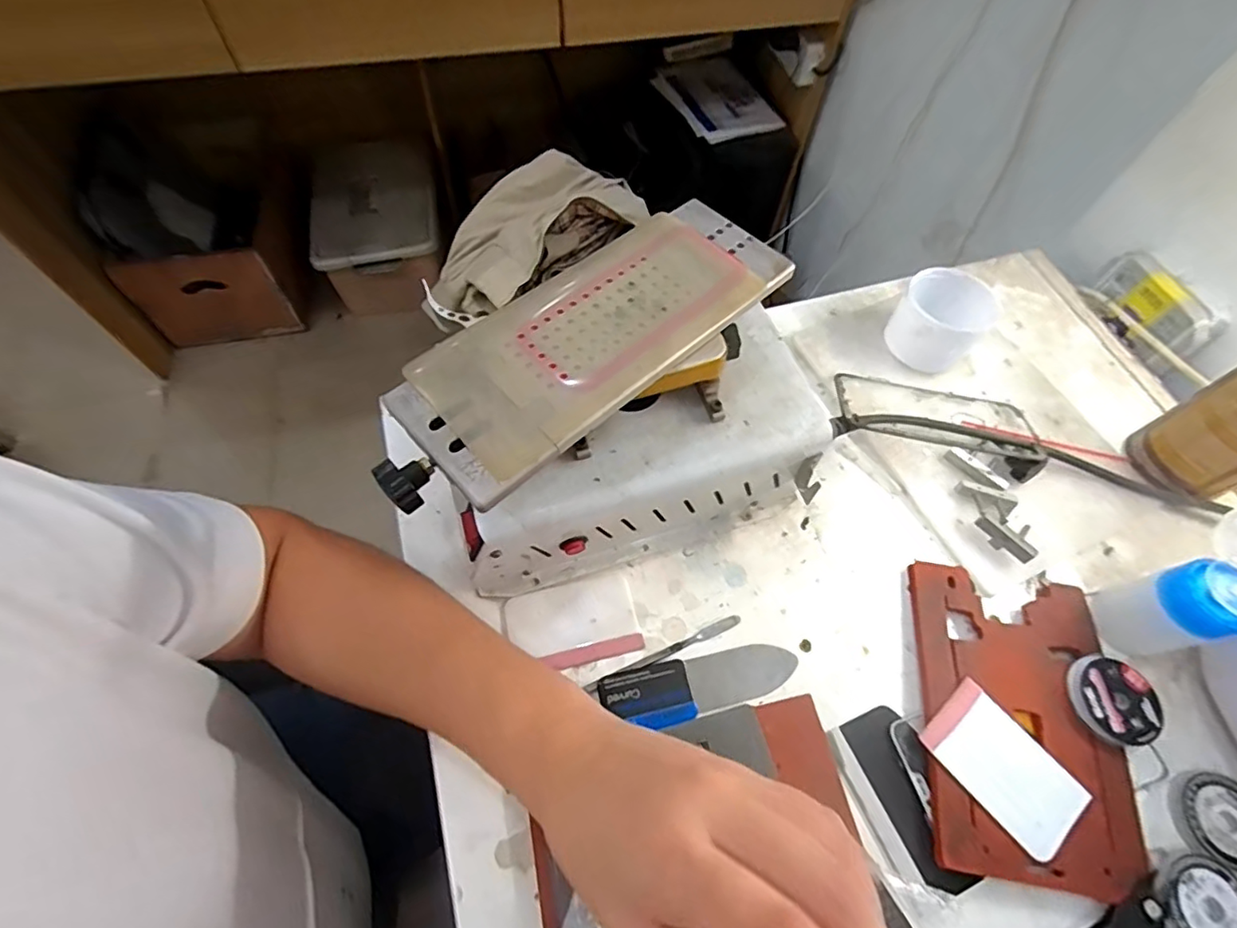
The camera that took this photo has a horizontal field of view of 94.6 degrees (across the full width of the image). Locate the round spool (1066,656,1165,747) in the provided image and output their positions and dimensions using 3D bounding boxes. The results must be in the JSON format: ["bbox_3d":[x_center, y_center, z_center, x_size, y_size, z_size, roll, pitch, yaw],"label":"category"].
[{"bbox_3d":[0.291,0.138,0.335,0.044,0.010,0.047,0,61,0],"label":"round spool"}]

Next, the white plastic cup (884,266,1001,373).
[{"bbox_3d":[0.251,-0.111,0.449,0.065,0.056,0.063,0,61,0],"label":"white plastic cup"}]

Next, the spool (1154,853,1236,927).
[{"bbox_3d":[0.305,0.229,0.292,0.050,0.007,0.045,-15,63,-8],"label":"spool"}]

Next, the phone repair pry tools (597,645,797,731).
[{"bbox_3d":[0.049,0.131,0.339,0.116,0.006,0.033,-13,62,-7],"label":"phone repair pry tools"}]

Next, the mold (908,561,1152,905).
[{"bbox_3d":[0.235,0.147,0.337,0.107,0.009,0.169,9,62,4],"label":"mold"}]

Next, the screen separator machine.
[{"bbox_3d":[-0.002,-0.030,0.340,0.228,0.153,0.132,-17,63,-9],"label":"screen separator machine"}]

